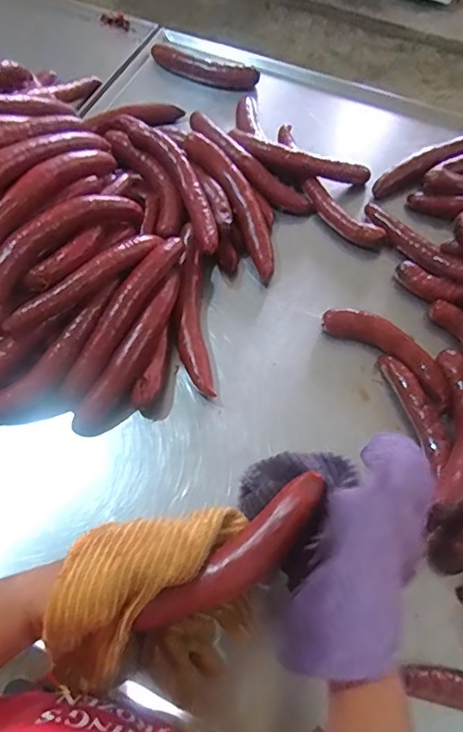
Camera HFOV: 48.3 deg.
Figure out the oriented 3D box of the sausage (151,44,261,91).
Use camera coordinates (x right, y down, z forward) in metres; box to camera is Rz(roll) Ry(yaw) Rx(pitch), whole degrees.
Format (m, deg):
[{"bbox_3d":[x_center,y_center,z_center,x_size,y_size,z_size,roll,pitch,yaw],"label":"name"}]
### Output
[{"bbox_3d":[-0.060,-0.601,1.046,0.226,0.034,0.045,16,65,7],"label":"sausage"}]

